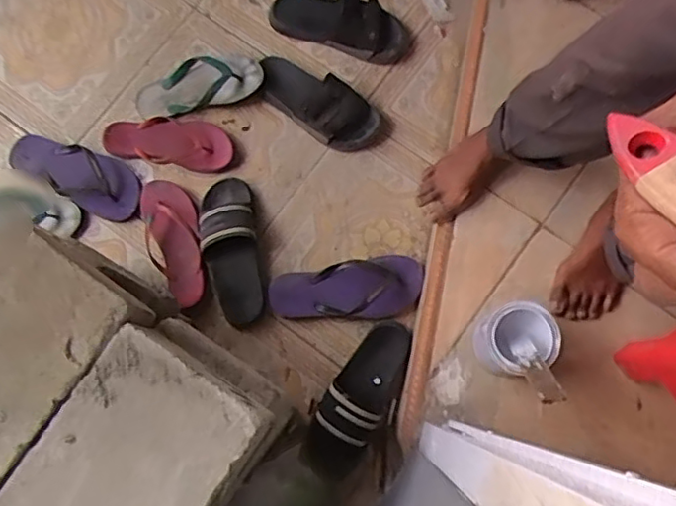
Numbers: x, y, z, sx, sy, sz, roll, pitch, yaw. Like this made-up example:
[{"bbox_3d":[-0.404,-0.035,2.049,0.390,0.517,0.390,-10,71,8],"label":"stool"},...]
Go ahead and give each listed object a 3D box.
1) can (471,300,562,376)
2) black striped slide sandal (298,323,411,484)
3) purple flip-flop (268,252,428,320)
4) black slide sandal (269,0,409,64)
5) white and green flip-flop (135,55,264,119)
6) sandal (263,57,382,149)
[{"bbox_3d":[0.273,0.132,0.960,0.109,0.122,0.100,0,78,1],"label":"can"},{"bbox_3d":[0.033,0.243,1.035,0.099,0.059,0.273,31,80,8],"label":"black striped slide sandal"},{"bbox_3d":[0.016,0.067,1.089,0.268,0.041,0.106,-11,78,-1],"label":"purple flip-flop"},{"bbox_3d":[0.002,-0.452,1.197,0.281,0.065,0.104,19,79,5],"label":"black slide sandal"},{"bbox_3d":[-0.269,-0.322,1.194,0.255,0.057,0.104,-11,77,12],"label":"white and green flip-flop"},{"bbox_3d":[-0.041,-0.292,1.168,0.260,0.059,0.116,40,82,9],"label":"sandal"}]

